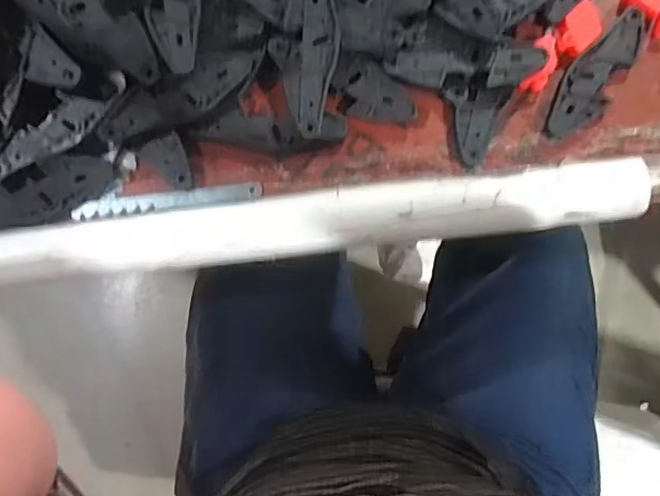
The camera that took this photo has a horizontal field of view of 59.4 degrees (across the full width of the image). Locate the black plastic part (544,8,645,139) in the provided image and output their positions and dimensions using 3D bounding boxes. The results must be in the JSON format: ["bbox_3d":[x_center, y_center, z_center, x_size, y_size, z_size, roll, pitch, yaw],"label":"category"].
[{"bbox_3d":[0.213,-0.139,0.463,0.040,0.006,0.118,30,84,2],"label":"black plastic part"}]

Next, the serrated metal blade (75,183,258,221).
[{"bbox_3d":[-0.127,-0.038,0.456,0.144,0.010,0.016,-8,84,-2],"label":"serrated metal blade"}]

